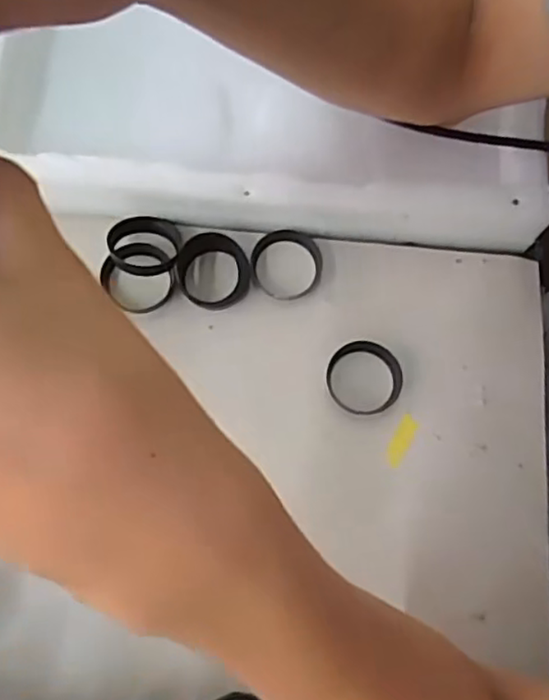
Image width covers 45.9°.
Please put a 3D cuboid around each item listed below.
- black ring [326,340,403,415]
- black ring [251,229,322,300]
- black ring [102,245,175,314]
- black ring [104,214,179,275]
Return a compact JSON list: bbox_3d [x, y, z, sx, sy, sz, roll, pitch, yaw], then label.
[{"bbox_3d":[0.054,0.016,0.382,0.046,0.007,0.044,1,72,-2],"label":"black ring"},{"bbox_3d":[0.008,-0.052,0.398,0.044,0.011,0.042,1,72,-2],"label":"black ring"},{"bbox_3d":[-0.083,-0.043,0.395,0.042,0.013,0.042,1,72,-2],"label":"black ring"},{"bbox_3d":[-0.079,-0.063,0.393,0.043,0.011,0.043,5,56,-8],"label":"black ring"}]

